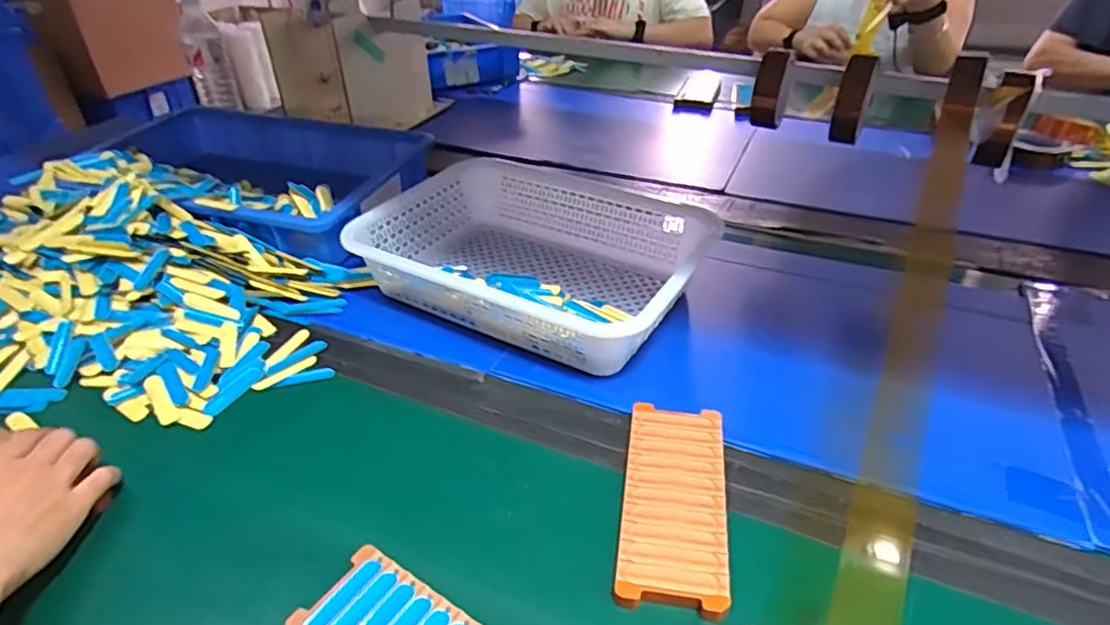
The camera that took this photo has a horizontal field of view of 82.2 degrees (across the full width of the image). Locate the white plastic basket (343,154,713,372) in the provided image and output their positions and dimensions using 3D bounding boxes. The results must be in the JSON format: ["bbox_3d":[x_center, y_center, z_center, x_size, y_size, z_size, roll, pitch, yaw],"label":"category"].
[{"bbox_3d":[-0.014,-0.074,0.722,0.352,0.075,0.268,19,42,25],"label":"white plastic basket"}]

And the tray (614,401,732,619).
[{"bbox_3d":[0.091,0.142,0.486,0.076,0.013,0.172,5,38,9],"label":"tray"}]

